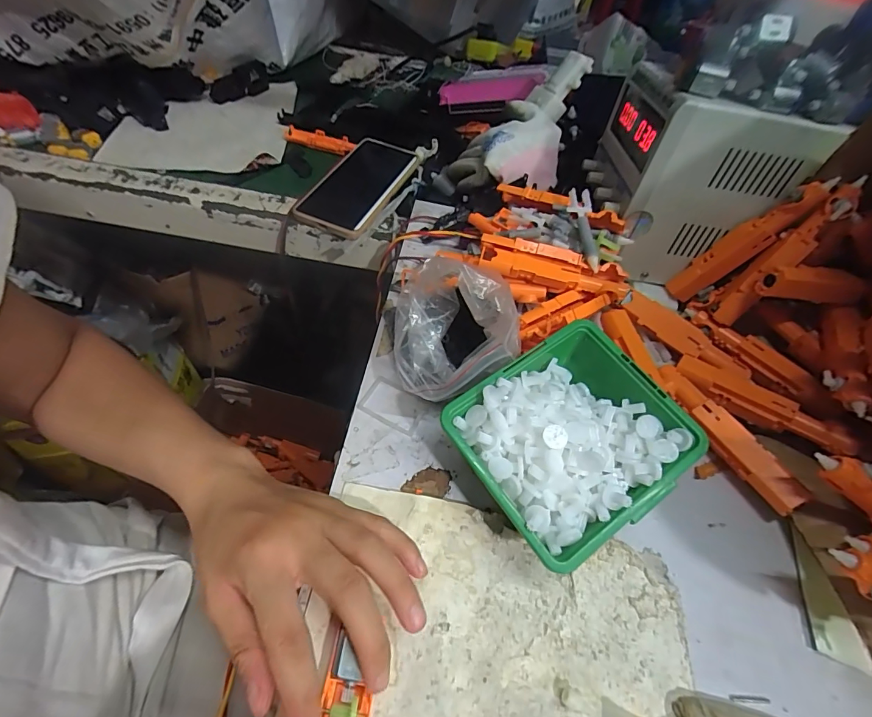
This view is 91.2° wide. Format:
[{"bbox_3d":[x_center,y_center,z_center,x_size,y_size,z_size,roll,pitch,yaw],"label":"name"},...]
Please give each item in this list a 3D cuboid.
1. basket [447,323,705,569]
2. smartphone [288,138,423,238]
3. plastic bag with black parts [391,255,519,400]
[{"bbox_3d":[0.082,0.051,0.266,0.126,0.056,0.110,-25,59,-25],"label":"basket"},{"bbox_3d":[-0.090,-0.200,0.490,0.089,0.017,0.170,21,52,8],"label":"smartphone"},{"bbox_3d":[0.011,-0.019,0.298,0.080,0.065,0.094,0,54,-7],"label":"plastic bag with black parts"}]

